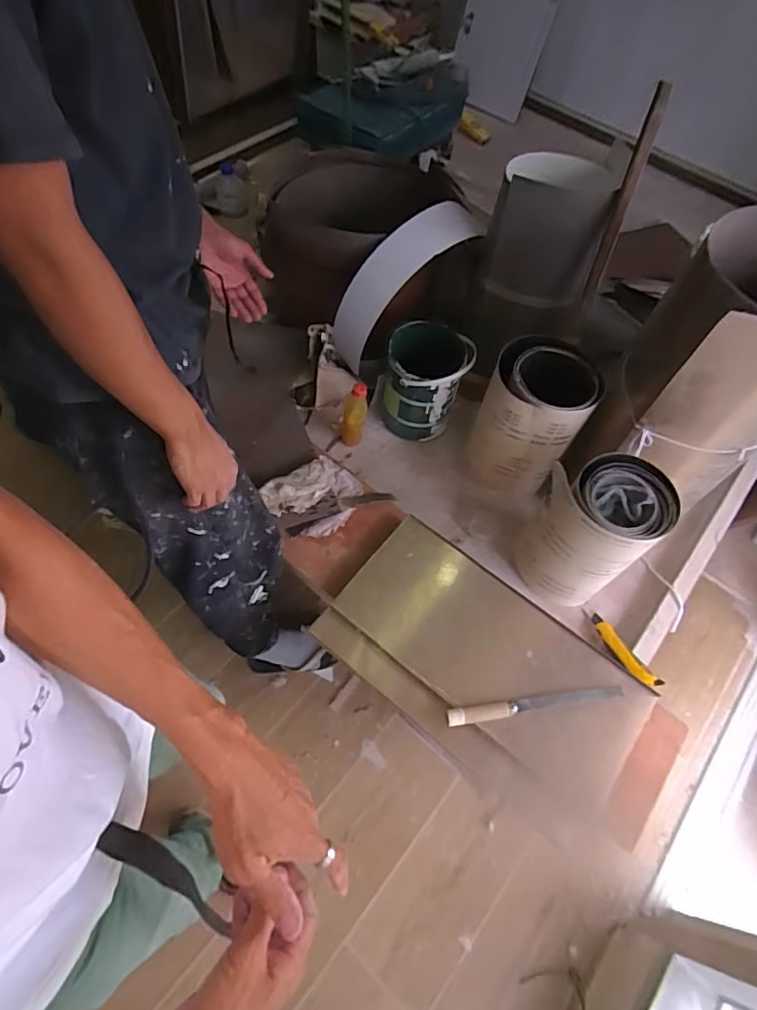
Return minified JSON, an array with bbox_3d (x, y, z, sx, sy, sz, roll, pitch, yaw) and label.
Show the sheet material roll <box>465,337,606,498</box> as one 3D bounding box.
[{"bbox_3d":[0.314,-0.171,1.136,0.191,0.303,0.175,2,60,-3],"label":"sheet material roll"}]

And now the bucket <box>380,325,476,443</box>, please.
[{"bbox_3d":[0.105,-0.279,1.210,0.169,0.224,0.167,2,60,-3],"label":"bucket"}]

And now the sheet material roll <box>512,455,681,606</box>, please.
[{"bbox_3d":[0.396,0.059,1.004,0.177,0.283,0.166,2,60,-3],"label":"sheet material roll"}]

